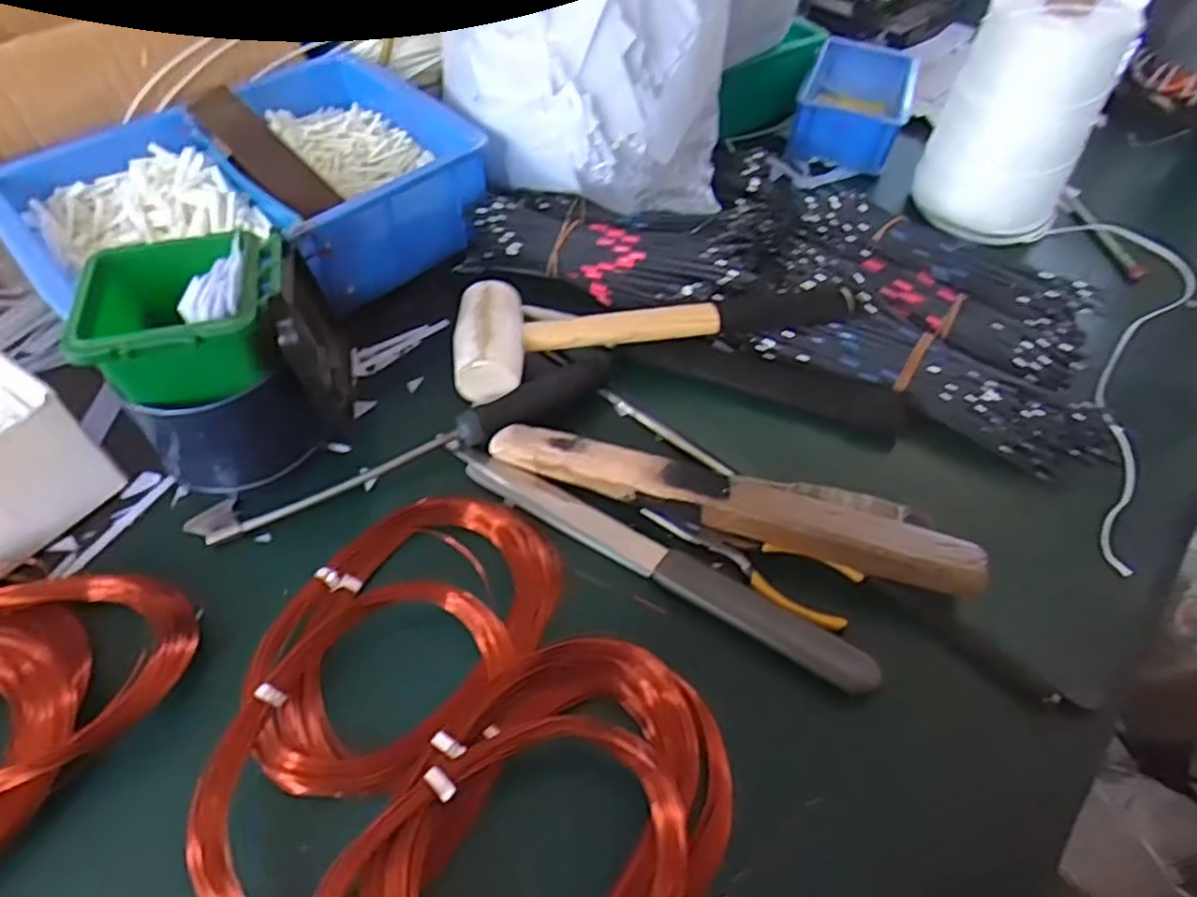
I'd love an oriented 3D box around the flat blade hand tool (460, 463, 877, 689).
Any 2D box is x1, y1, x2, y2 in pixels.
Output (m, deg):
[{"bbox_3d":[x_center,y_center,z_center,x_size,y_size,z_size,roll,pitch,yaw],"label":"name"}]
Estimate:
[{"bbox_3d":[0.031,0.059,0.389,0.243,0.017,0.026,29,56,20],"label":"flat blade hand tool"}]

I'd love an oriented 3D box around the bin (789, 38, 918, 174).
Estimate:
[{"bbox_3d":[0.247,-0.336,0.679,0.096,0.058,0.187,17,53,12],"label":"bin"}]

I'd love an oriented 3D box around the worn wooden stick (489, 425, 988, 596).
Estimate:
[{"bbox_3d":[0.070,0.020,0.399,0.265,0.029,0.047,17,53,12],"label":"worn wooden stick"}]

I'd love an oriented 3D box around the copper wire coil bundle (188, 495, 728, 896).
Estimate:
[{"bbox_3d":[-0.070,0.128,0.318,0.200,0.026,0.229,-34,60,-25],"label":"copper wire coil bundle"}]

